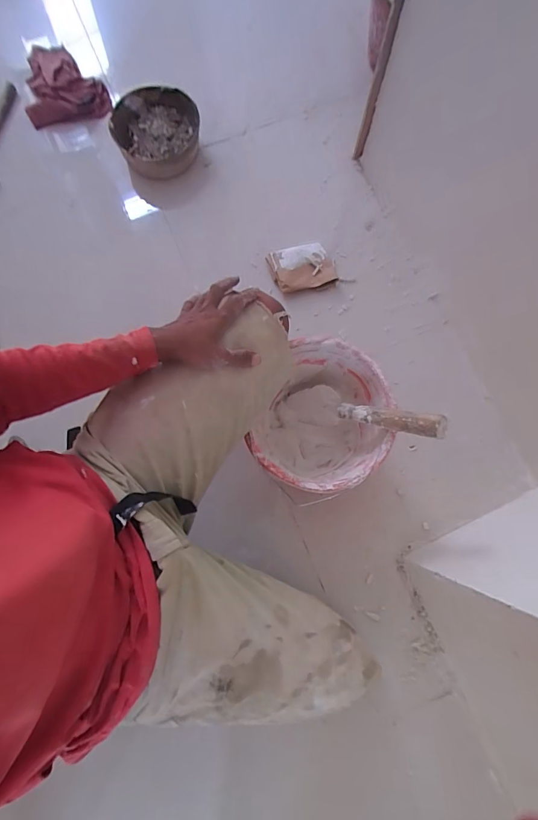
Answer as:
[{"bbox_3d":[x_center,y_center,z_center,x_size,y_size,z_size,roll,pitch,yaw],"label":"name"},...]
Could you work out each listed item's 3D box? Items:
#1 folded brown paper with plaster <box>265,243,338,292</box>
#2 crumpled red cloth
[{"bbox_3d":[0.070,-0.301,0.862,0.135,0.025,0.103,-7,78,-2],"label":"folded brown paper with plaster"},{"bbox_3d":[-0.490,-0.787,0.980,0.191,0.044,0.222,-13,78,-3],"label":"crumpled red cloth"}]

